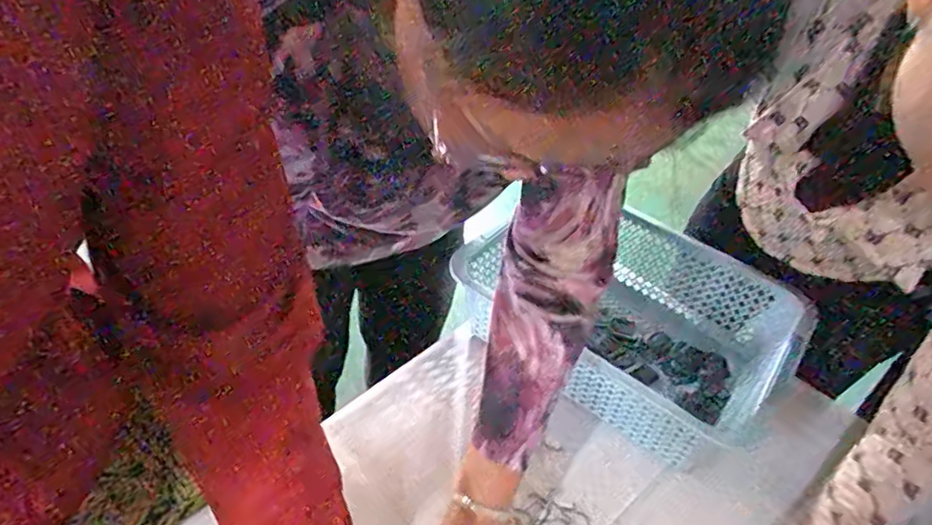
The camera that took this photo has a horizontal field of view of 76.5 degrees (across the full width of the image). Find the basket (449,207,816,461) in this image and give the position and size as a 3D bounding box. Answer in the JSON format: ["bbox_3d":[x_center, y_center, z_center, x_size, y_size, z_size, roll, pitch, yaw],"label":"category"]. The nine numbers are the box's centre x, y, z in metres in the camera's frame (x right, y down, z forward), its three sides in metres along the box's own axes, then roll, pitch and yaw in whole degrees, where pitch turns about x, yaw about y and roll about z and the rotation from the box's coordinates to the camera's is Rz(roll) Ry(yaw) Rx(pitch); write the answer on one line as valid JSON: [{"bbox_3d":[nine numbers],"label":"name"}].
[{"bbox_3d":[0.212,0.078,0.769,0.350,0.147,0.285,34,49,28],"label":"basket"}]

